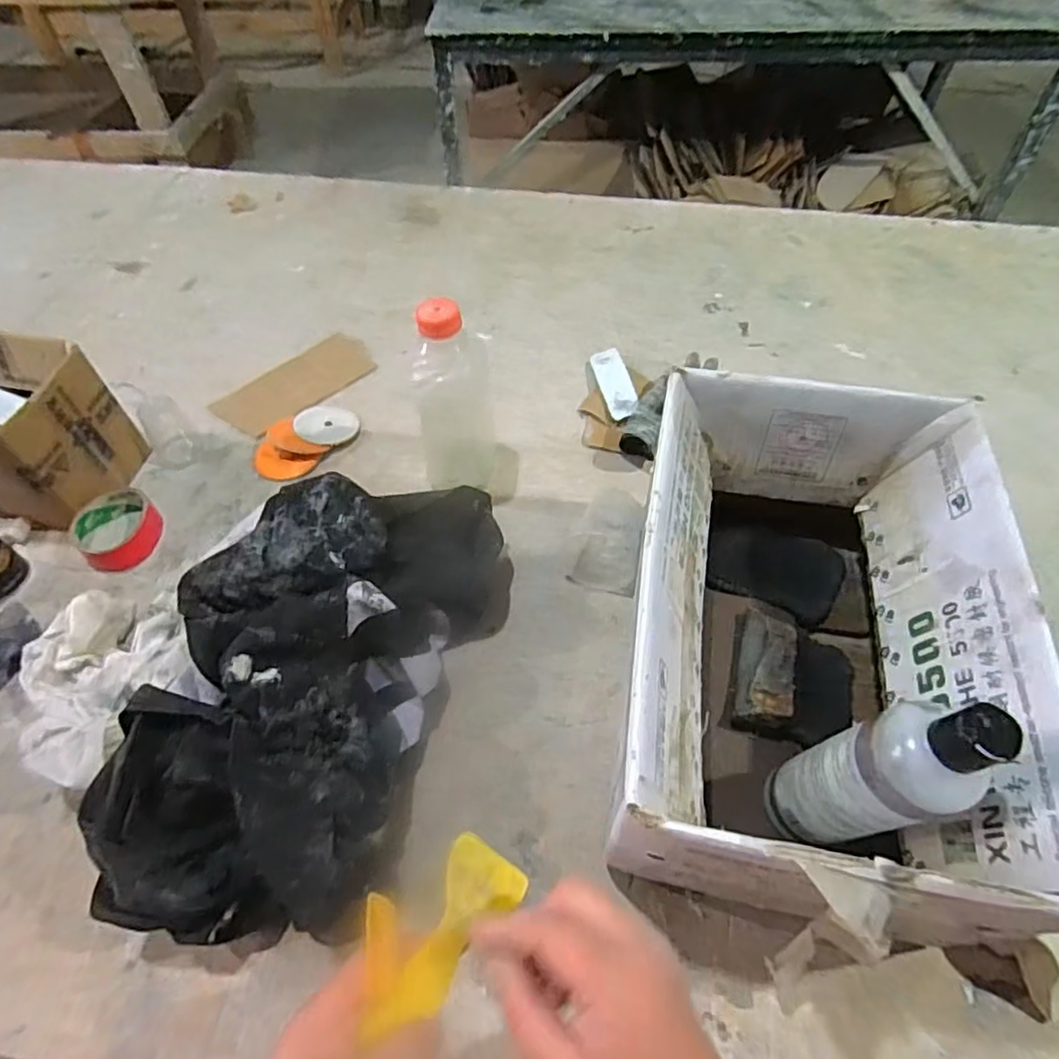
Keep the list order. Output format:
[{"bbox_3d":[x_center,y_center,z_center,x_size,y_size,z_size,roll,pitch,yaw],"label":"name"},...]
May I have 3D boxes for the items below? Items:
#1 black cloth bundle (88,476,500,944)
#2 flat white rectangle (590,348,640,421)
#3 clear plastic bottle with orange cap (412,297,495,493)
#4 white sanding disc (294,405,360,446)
[{"bbox_3d":[-0.186,0.114,0.545,0.240,0.126,0.406,16,57,13],"label":"black cloth bundle"},{"bbox_3d":[0.109,-0.187,0.817,0.043,0.013,0.124,-19,55,6],"label":"flat white rectangle"},{"bbox_3d":[-0.079,-0.127,0.664,0.083,0.216,0.069,-2,55,0],"label":"clear plastic bottle with orange cap"},{"bbox_3d":[-0.253,-0.131,0.798,0.069,0.007,0.063,9,62,-17],"label":"white sanding disc"}]

